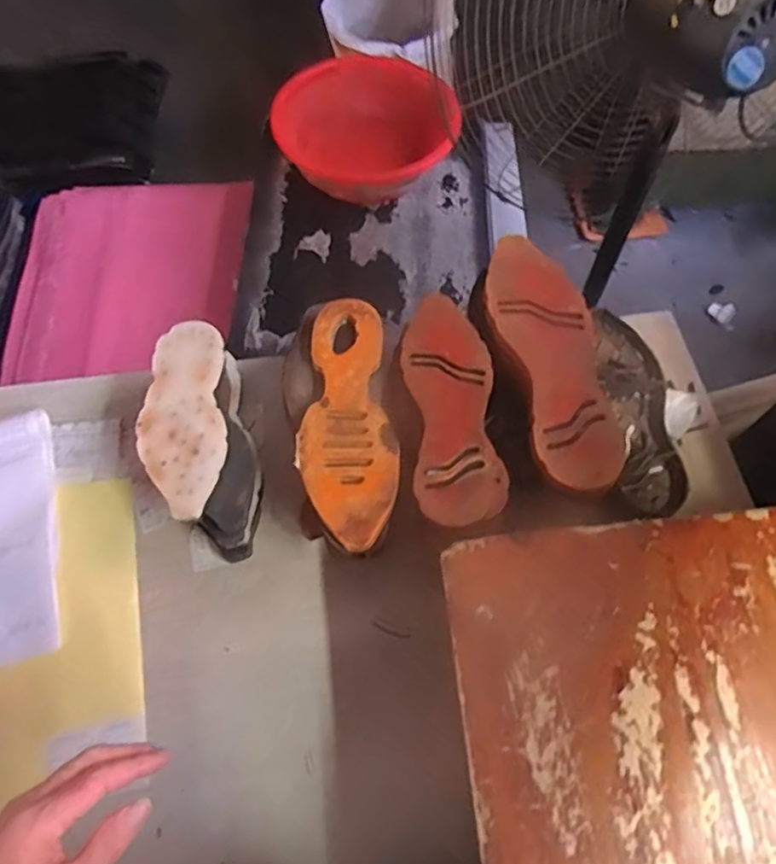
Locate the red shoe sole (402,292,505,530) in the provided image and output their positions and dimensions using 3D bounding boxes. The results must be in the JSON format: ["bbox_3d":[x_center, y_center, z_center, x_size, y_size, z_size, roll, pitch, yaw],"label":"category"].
[{"bbox_3d":[0.069,-0.030,0.671,0.093,0.029,0.266,-5,63,-2],"label":"red shoe sole"}]

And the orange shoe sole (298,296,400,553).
[{"bbox_3d":[-0.045,-0.021,0.666,0.096,0.014,0.297,-5,63,-2],"label":"orange shoe sole"}]

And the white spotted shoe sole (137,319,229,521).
[{"bbox_3d":[-0.230,-0.019,0.694,0.090,0.021,0.233,-8,63,-3],"label":"white spotted shoe sole"}]

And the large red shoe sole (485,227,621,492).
[{"bbox_3d":[0.183,-0.087,0.678,0.108,0.025,0.318,-11,63,-5],"label":"large red shoe sole"}]

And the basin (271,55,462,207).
[{"bbox_3d":[-0.047,-0.681,1.398,0.386,0.135,0.386,0,63,1],"label":"basin"}]

